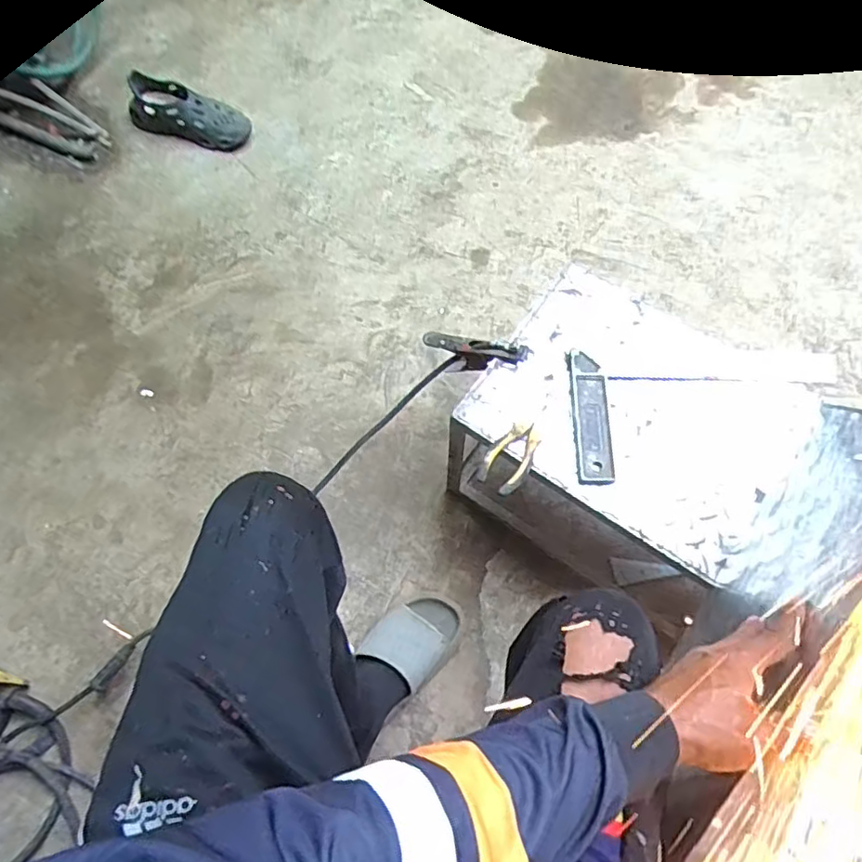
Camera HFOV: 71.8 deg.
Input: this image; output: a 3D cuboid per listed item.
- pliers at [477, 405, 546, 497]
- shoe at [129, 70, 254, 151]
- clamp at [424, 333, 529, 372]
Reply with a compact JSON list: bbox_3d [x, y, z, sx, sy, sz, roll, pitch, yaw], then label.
[{"bbox_3d":[0.106,0.017,0.727,0.053,0.019,0.123,27,70,11],"label":"pliers"},{"bbox_3d":[-0.562,-0.725,1.366,0.285,0.075,0.121,19,69,10],"label":"shoe"},{"bbox_3d":[0.063,-0.104,0.835,0.153,0.062,0.034,11,65,38],"label":"clamp"}]

